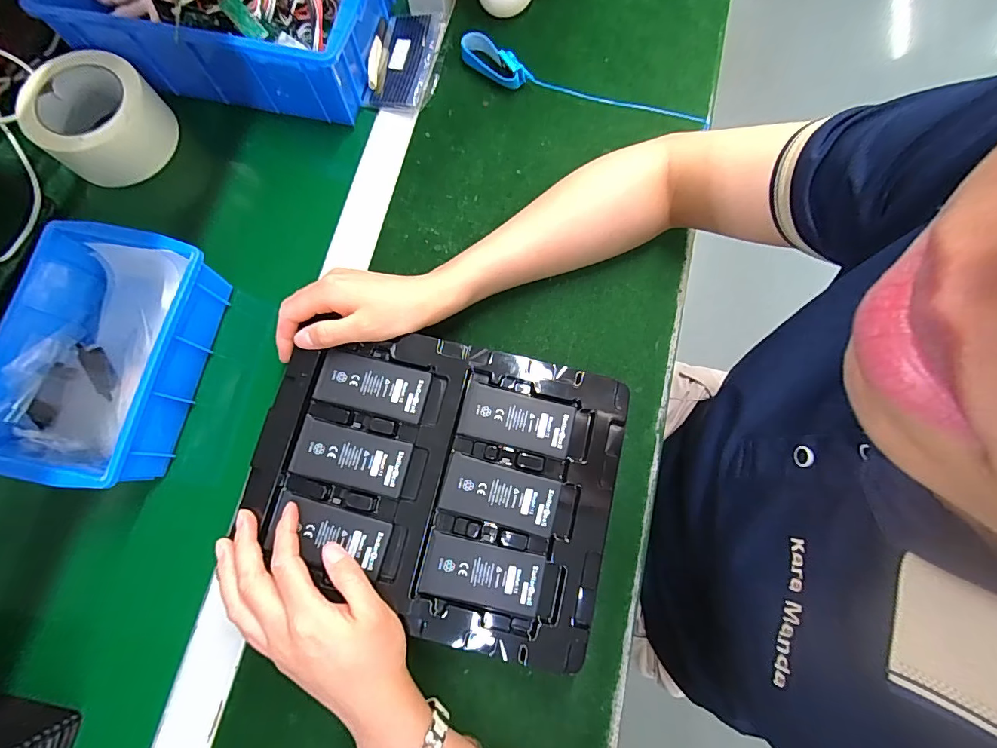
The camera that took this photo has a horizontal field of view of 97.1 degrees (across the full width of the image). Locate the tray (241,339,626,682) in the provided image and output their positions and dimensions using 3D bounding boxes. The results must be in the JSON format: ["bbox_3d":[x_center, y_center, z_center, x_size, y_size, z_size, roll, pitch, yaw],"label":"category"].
[{"bbox_3d":[-0.050,0.080,0.341,0.269,0.009,0.215,12,78,2],"label":"tray"}]

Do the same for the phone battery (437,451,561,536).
[{"bbox_3d":[0.001,0.092,0.338,0.088,0.004,0.043,14,78,2],"label":"phone battery"}]

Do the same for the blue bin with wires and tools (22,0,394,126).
[{"bbox_3d":[-0.262,-0.372,0.431,0.293,0.092,0.184,9,78,1],"label":"blue bin with wires and tools"}]

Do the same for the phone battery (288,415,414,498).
[{"bbox_3d":[-0.114,0.064,0.343,0.088,0.004,0.044,14,78,2],"label":"phone battery"}]

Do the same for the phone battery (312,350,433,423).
[{"bbox_3d":[-0.101,0.009,0.355,0.087,0.004,0.043,13,78,2],"label":"phone battery"}]

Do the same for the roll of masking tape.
[{"bbox_3d":[-0.384,-0.245,0.427,0.109,0.053,0.109,0,78,-1],"label":"roll of masking tape"}]

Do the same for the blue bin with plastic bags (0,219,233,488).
[{"bbox_3d":[-0.334,-0.018,0.367,0.141,0.054,0.196,10,78,1],"label":"blue bin with plastic bags"}]

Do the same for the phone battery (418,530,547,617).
[{"bbox_3d":[-0.011,0.148,0.325,0.087,0.004,0.044,11,78,2],"label":"phone battery"}]

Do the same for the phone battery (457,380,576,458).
[{"bbox_3d":[0.015,0.036,0.351,0.088,0.004,0.043,13,78,2],"label":"phone battery"}]

